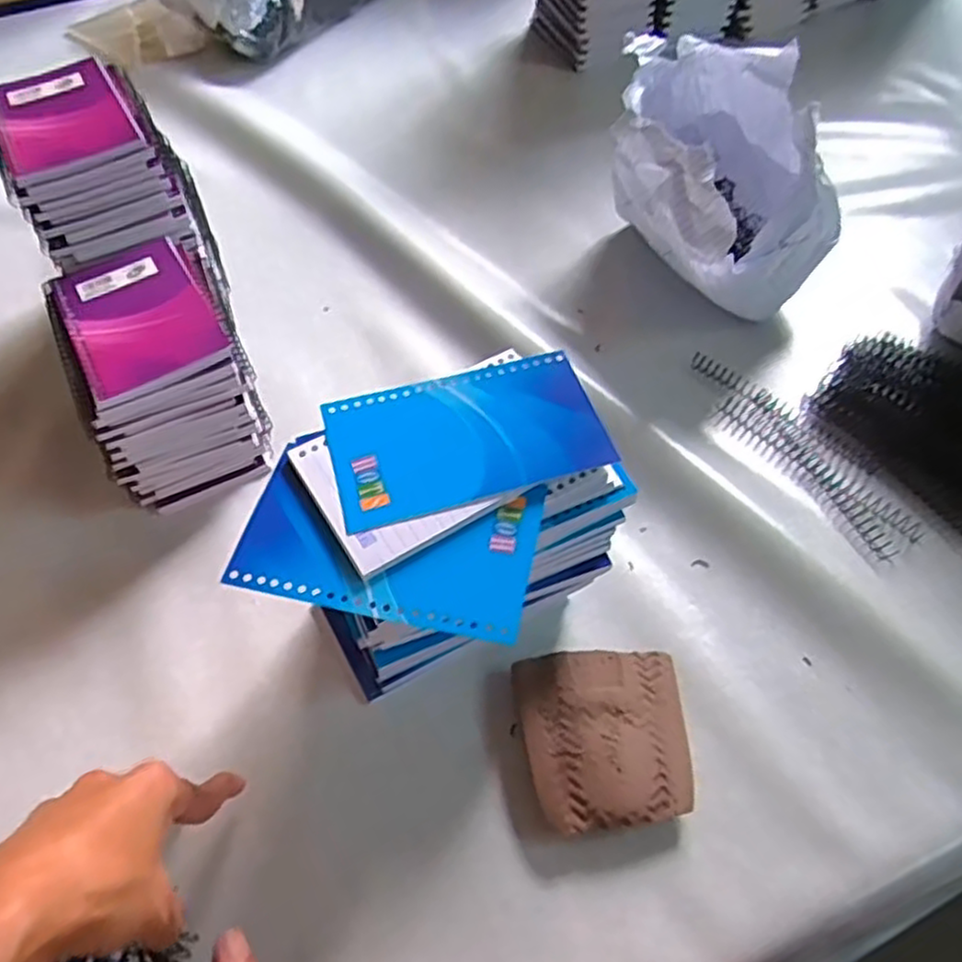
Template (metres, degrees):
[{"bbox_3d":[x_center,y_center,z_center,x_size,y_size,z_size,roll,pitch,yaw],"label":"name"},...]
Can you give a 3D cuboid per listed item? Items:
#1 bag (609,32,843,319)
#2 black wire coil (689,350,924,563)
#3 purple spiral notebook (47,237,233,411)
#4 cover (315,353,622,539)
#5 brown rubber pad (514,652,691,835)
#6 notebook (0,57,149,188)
[{"bbox_3d":[0.179,-0.234,0.571,0.140,0.149,0.216,-19,56,-11],"label":"bag"},{"bbox_3d":[0.215,-0.026,0.507,0.038,0.011,0.193,-29,58,-17],"label":"black wire coil"},{"bbox_3d":[-0.217,-0.107,0.459,0.083,0.010,0.135,-27,58,-16],"label":"purple spiral notebook"},{"bbox_3d":[-0.007,-0.023,0.356,0.128,0.004,0.077,-14,55,-9],"label":"cover"},{"bbox_3d":[0.067,0.137,0.393,0.087,0.022,0.091,-8,55,-3],"label":"brown rubber pad"},{"bbox_3d":[-0.281,-0.244,0.491,0.082,0.011,0.124,-26,57,-15],"label":"notebook"}]

